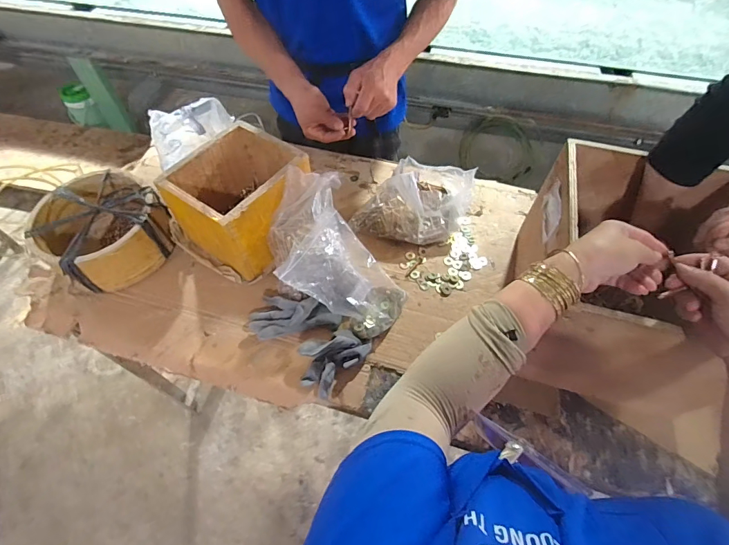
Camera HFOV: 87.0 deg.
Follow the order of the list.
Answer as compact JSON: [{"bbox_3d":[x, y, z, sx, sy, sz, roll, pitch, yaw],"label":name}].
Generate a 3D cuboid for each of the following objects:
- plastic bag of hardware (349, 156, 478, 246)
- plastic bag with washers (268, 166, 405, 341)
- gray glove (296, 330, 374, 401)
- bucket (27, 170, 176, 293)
[{"bbox_3d":[0.118,-0.157,0.801,0.180,0.091,0.235,35,63,21],"label":"plastic bag of hardware"},{"bbox_3d":[-0.056,-0.029,0.687,0.202,0.114,0.320,-33,87,-18],"label":"plastic bag with washers"},{"bbox_3d":[-0.058,0.139,0.643,0.085,0.035,0.116,37,64,22],"label":"gray glove"},{"bbox_3d":[-0.497,-0.085,0.746,0.208,0.112,0.197,0,56,0],"label":"bucket"}]

